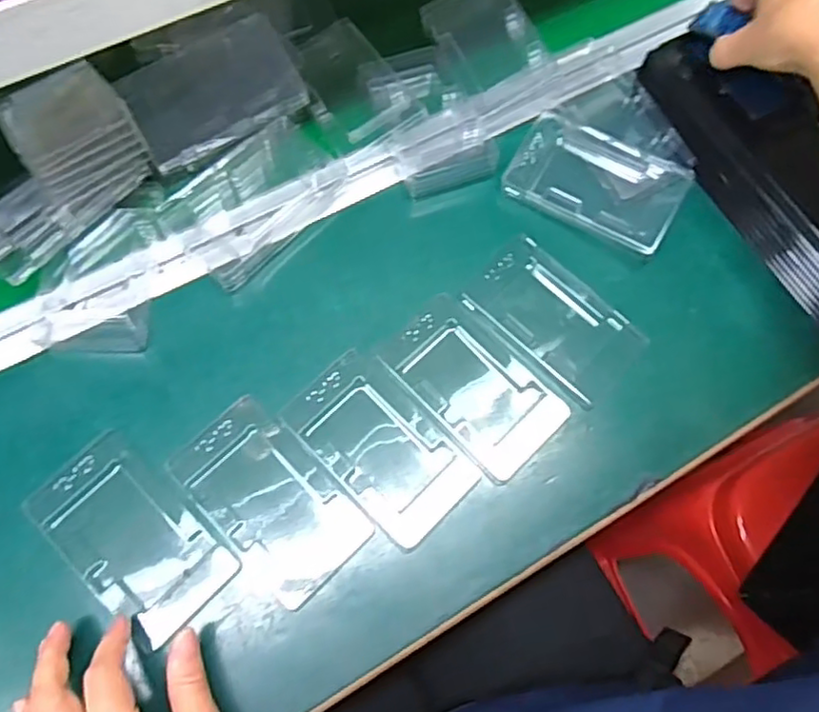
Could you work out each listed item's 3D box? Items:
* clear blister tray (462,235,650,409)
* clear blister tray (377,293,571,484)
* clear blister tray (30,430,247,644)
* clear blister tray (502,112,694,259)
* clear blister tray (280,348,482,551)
[{"bbox_3d":[0.107,-0.027,0.486,0.123,0.013,0.075,42,73,12],"label":"clear blister tray"},{"bbox_3d":[0.045,0.021,0.466,0.125,0.014,0.076,43,74,13],"label":"clear blister tray"},{"bbox_3d":[-0.177,0.115,0.416,0.126,0.015,0.071,41,74,15],"label":"clear blister tray"},{"bbox_3d":[0.147,-0.140,0.510,0.127,0.024,0.089,30,71,9],"label":"clear blister tray"},{"bbox_3d":[-0.020,0.062,0.447,0.071,0.015,0.125,-42,76,-16],"label":"clear blister tray"}]

